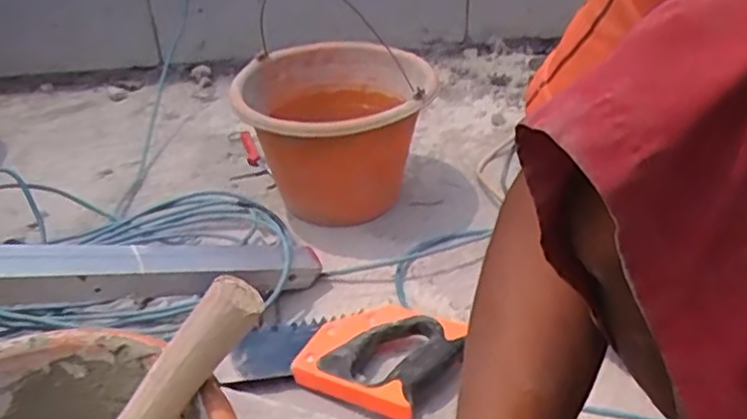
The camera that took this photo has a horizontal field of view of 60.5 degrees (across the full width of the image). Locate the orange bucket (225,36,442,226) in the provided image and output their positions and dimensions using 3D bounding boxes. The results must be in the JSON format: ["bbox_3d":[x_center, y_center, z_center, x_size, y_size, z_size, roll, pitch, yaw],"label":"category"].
[{"bbox_3d":[-0.048,-0.099,0.841,0.234,0.179,0.272,-9,34,-11],"label":"orange bucket"}]

